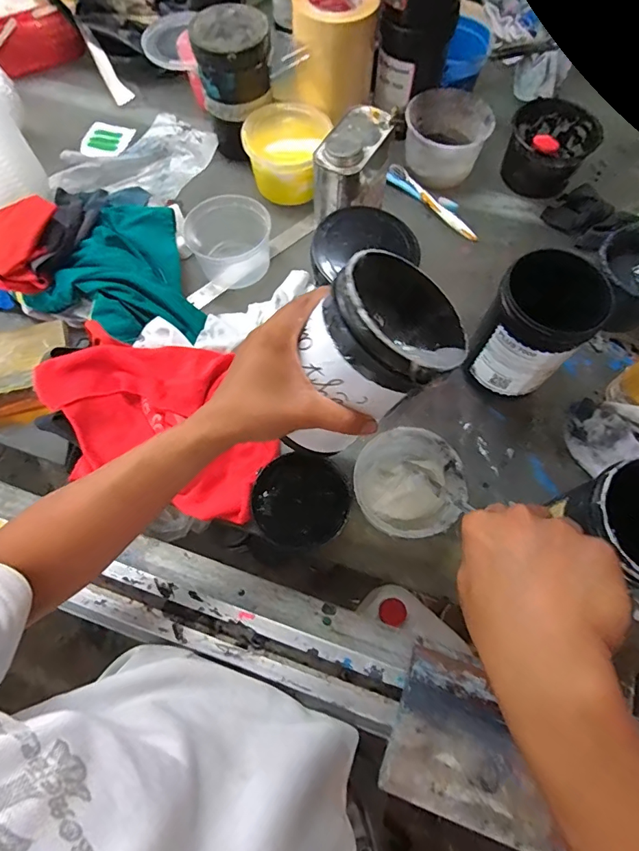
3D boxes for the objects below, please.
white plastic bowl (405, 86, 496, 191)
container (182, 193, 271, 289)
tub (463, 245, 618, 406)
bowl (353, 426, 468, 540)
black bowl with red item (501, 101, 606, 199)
[{"bbox_3d":[0.188,-0.434,0.687,0.120,0.070,0.120,0,68,-1],"label":"white plastic bowl"},{"bbox_3d":[-0.121,-0.251,0.617,0.116,0.073,0.097,-12,69,-6],"label":"container"},{"bbox_3d":[0.237,-0.106,0.512,0.093,0.145,0.101,0,68,-1],"label":"tub"},{"bbox_3d":[0.095,0.066,0.500,0.114,0.056,0.110,0,68,-1],"label":"bowl"},{"bbox_3d":[0.352,-0.427,0.701,0.121,0.071,0.123,0,68,-1],"label":"black bowl with red item"}]

